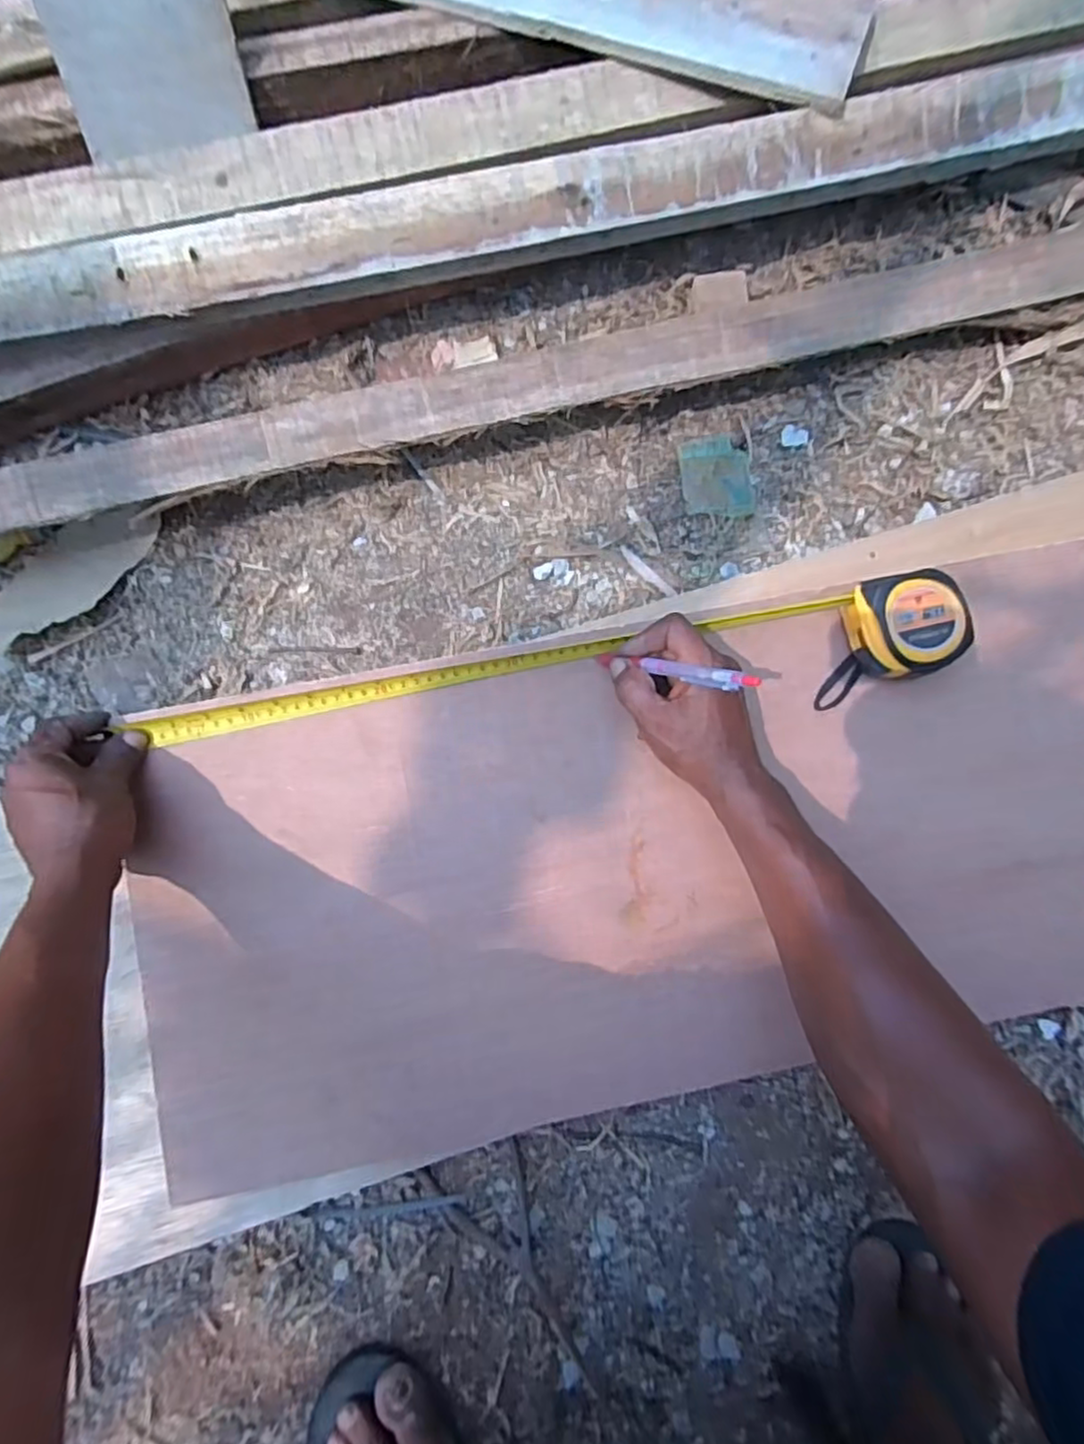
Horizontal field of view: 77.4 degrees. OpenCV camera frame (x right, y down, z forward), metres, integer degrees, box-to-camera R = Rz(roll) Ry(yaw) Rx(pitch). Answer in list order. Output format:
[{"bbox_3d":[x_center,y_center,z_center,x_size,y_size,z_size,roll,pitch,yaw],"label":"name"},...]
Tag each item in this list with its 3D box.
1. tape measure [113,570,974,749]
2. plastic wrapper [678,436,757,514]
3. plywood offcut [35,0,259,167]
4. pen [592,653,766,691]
[{"bbox_3d":[0.009,-0.033,0.501,0.585,0.041,0.073,-7,82,2],"label":"tape measure"},{"bbox_3d":[0.153,-0.218,0.592,0.065,0.017,0.070,-6,80,-3],"label":"plastic wrapper"},{"bbox_3d":[-0.309,-0.536,0.519,0.134,0.148,0.010,-12,46,-9],"label":"plywood offcut"},{"bbox_3d":[0.085,-0.034,0.453,0.007,0.133,0.009,32,79,-41],"label":"pen"}]

